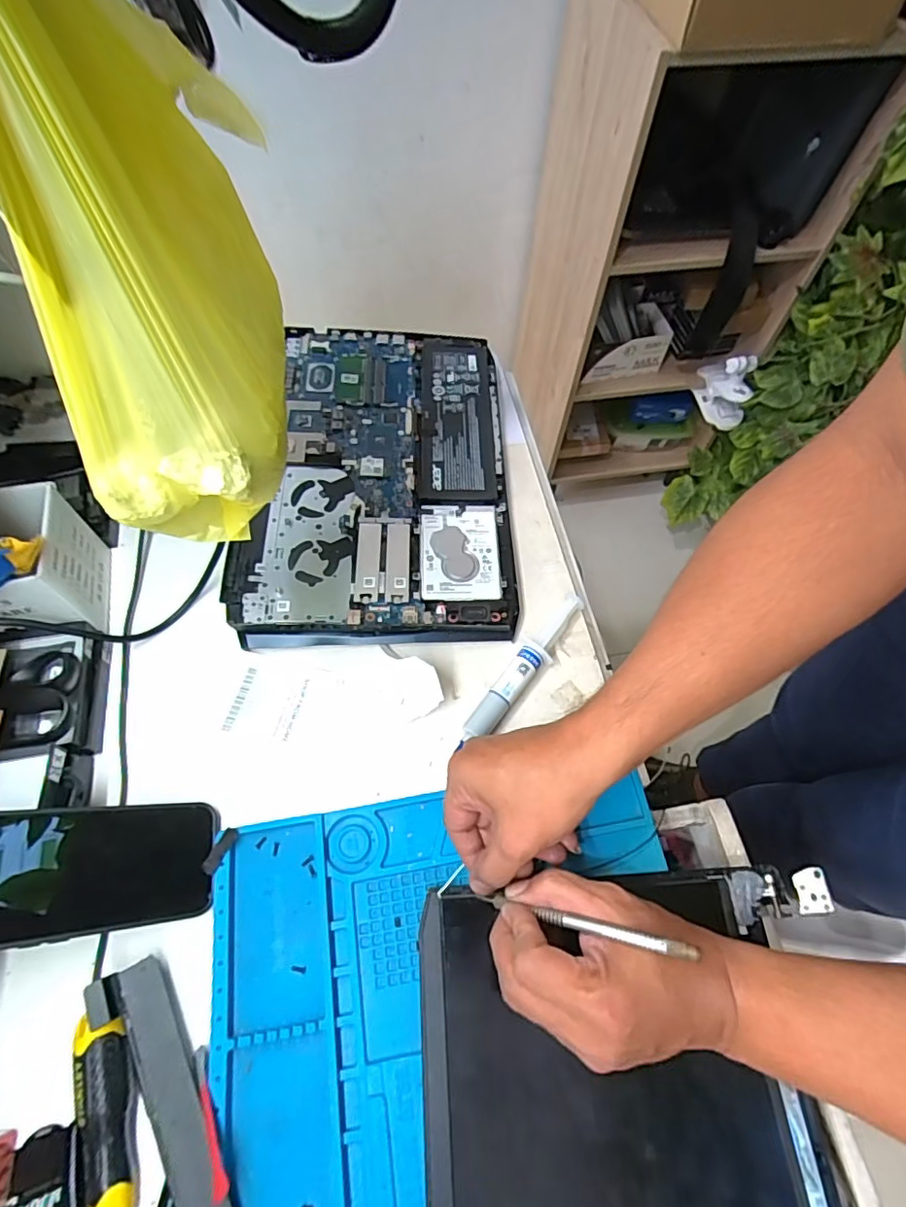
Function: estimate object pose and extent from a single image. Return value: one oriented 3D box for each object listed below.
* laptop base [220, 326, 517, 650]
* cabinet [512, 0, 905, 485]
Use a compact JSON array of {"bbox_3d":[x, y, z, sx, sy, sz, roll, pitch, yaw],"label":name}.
[{"bbox_3d":[-0.074,-0.136,0.546,0.242,0.021,0.368,-1,63,-2],"label":"laptop base"},{"bbox_3d":[0.382,-0.620,1.061,0.410,0.821,0.345,-11,64,-7],"label":"cabinet"}]

